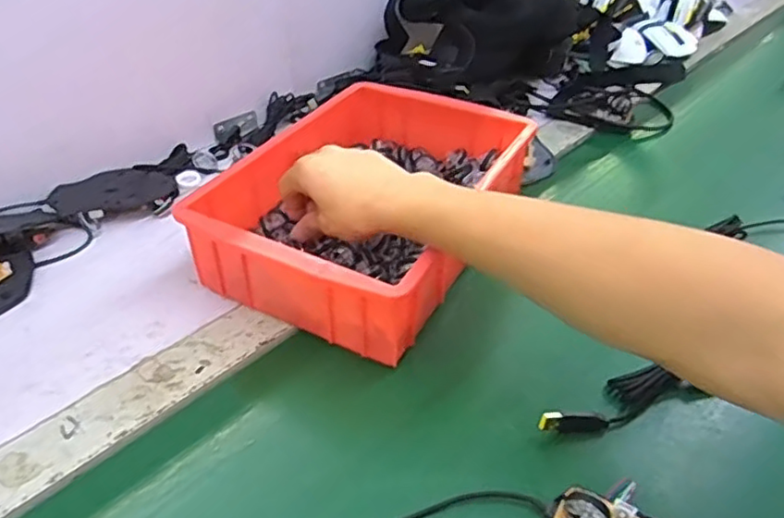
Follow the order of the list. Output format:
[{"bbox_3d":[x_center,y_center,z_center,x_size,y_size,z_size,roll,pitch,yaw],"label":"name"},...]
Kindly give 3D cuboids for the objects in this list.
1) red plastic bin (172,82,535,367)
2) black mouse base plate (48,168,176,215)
[{"bbox_3d":[-0.021,-0.056,0.558,0.205,0.079,0.280,22,45,20],"label":"red plastic bin"},{"bbox_3d":[-0.274,-0.071,0.617,0.111,0.013,0.056,-20,45,-24],"label":"black mouse base plate"}]

